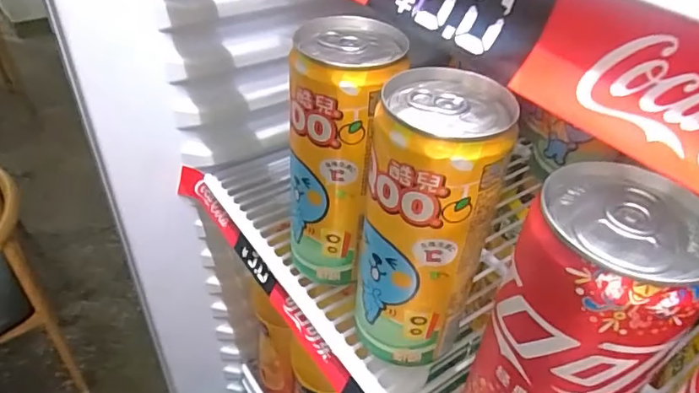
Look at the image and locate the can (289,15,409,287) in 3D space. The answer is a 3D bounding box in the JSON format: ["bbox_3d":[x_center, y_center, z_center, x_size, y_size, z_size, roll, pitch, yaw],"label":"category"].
[{"bbox_3d":[-0.004,-0.020,0.287,0.052,0.137,0.054,2,40,-1],"label":"can"}]

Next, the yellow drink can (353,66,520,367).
[{"bbox_3d":[0.036,0.014,0.248,0.052,0.135,0.055,2,40,-1],"label":"yellow drink can"}]

